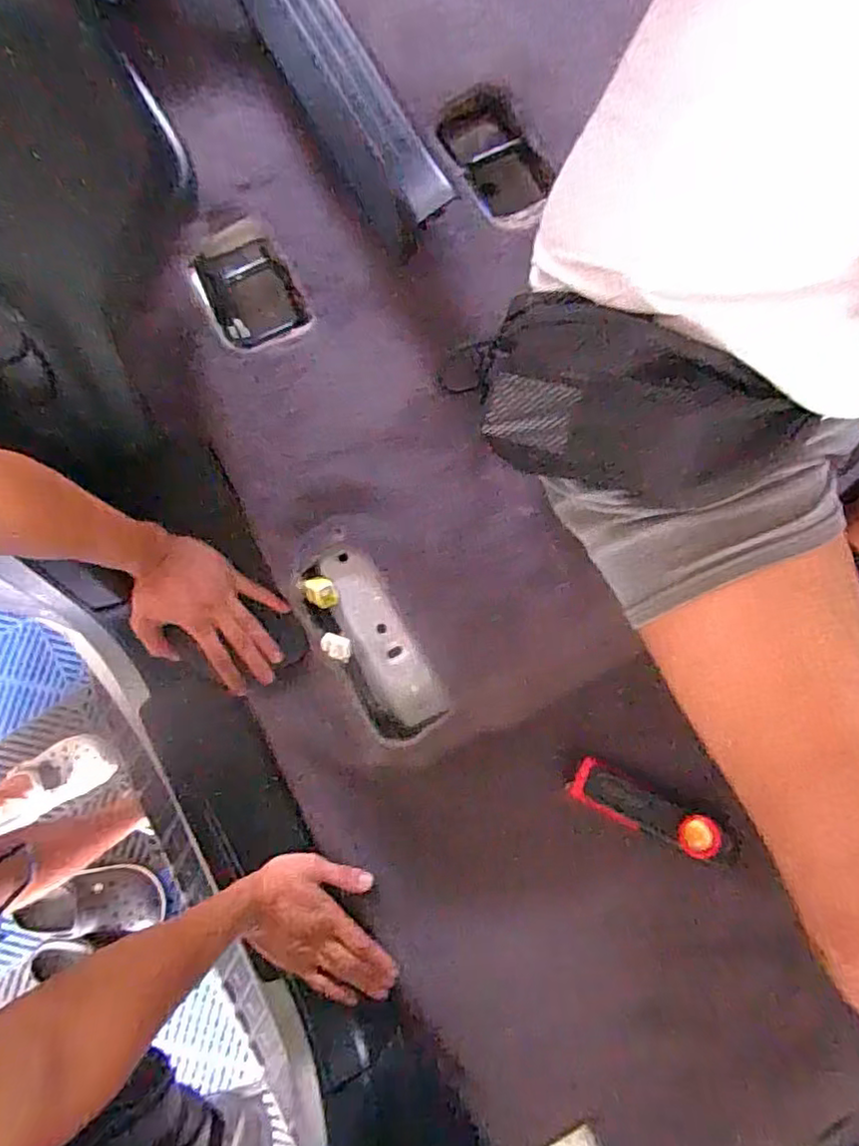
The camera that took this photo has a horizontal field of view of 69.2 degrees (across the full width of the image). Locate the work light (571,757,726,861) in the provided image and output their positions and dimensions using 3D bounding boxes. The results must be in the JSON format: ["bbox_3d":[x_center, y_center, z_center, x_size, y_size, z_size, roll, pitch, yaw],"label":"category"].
[{"bbox_3d":[0.214,0.233,0.618,0.141,0.020,0.046,23,87,19],"label":"work light"}]

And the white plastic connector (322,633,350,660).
[{"bbox_3d":[-0.085,0.066,0.562,0.025,0.016,0.020,11,77,3],"label":"white plastic connector"}]

